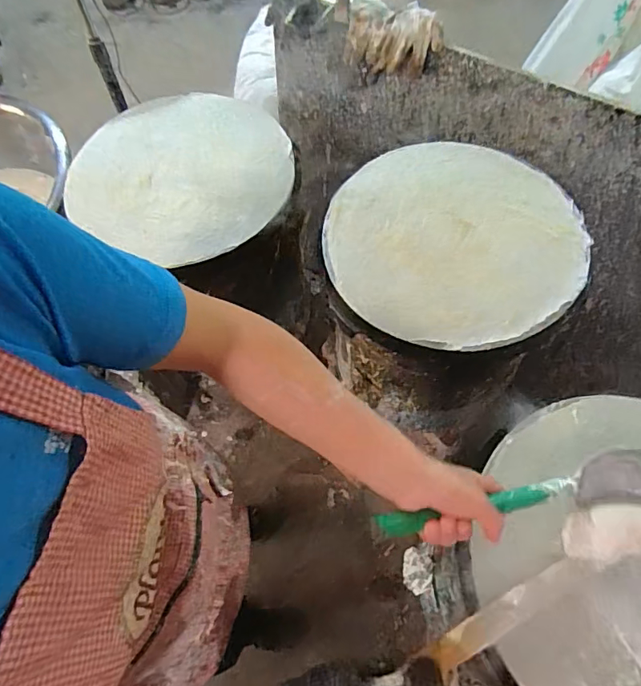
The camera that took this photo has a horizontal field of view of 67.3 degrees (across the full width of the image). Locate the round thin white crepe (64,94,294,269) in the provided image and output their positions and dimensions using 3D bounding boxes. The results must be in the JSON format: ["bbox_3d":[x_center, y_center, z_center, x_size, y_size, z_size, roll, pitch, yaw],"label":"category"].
[{"bbox_3d":[-0.216,-0.291,0.795,0.342,0.031,0.339,-2,63,3],"label":"round thin white crepe"}]

